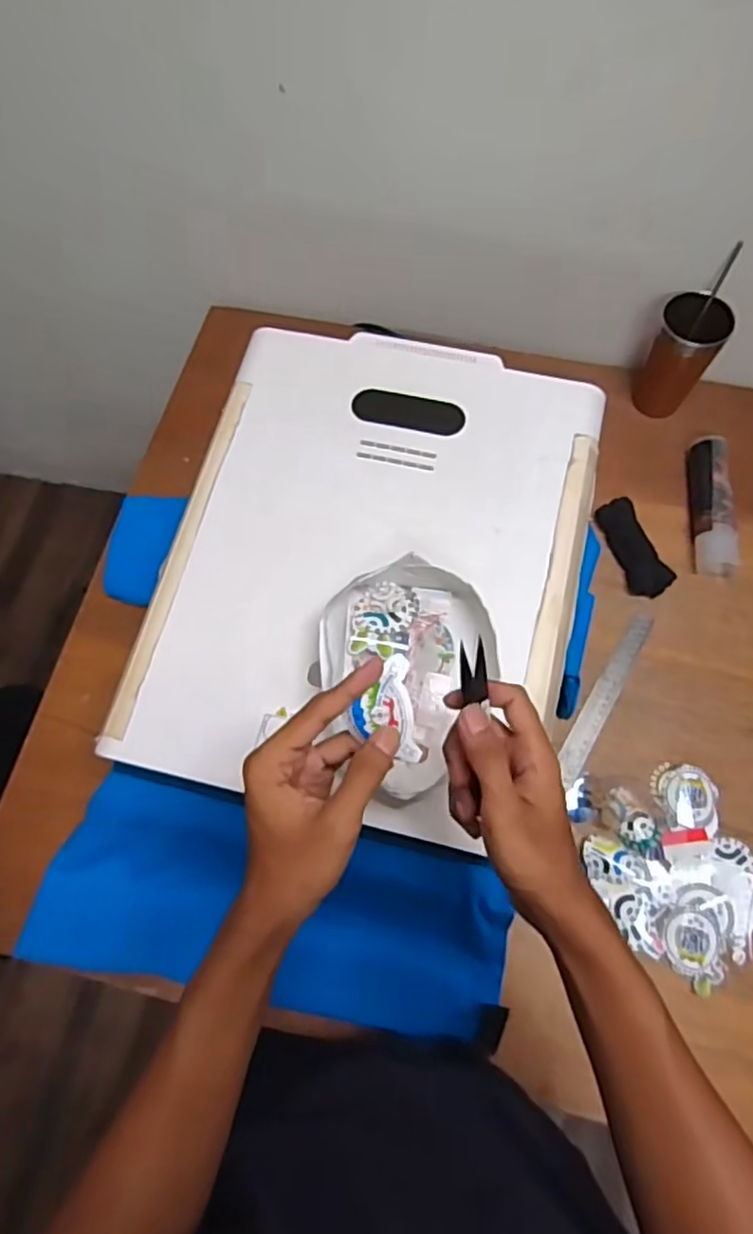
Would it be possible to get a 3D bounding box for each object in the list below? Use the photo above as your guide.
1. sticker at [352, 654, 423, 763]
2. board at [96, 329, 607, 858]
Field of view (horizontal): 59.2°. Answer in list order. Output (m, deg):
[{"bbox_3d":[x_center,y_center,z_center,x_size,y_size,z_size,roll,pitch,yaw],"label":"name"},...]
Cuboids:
[{"bbox_3d":[0.004,0.057,0.397,0.037,0.006,0.064,-8,96,6],"label":"sticker"},{"bbox_3d":[-0.002,-0.066,0.661,0.392,0.019,0.502,13,73,6],"label":"board"}]

